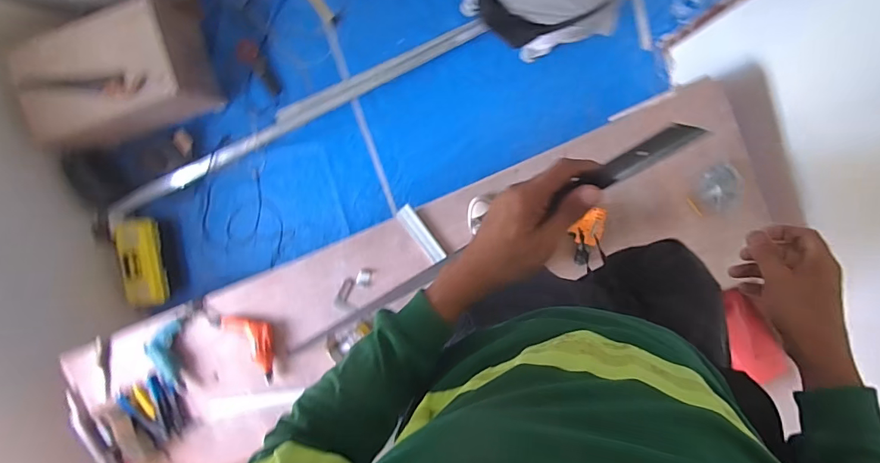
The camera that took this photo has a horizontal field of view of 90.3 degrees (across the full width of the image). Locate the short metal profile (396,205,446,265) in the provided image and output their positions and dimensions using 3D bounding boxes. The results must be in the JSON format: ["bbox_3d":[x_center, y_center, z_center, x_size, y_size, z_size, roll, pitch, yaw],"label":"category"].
[{"bbox_3d":[-0.059,0.010,1.434,0.060,0.023,0.209,-39,93,9],"label":"short metal profile"}]

